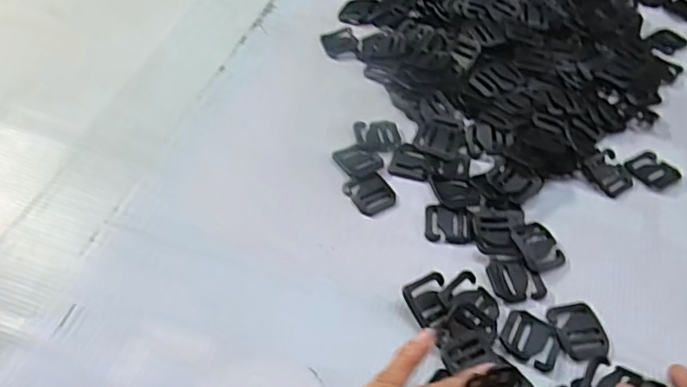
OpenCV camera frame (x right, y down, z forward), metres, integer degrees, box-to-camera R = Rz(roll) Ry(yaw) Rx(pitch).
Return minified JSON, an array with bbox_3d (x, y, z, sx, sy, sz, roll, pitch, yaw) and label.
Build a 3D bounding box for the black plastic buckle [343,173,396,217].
[{"bbox_3d":[0.020,-0.001,0.413,0.030,0.004,0.035,-27,55,-22],"label":"black plastic buckle"}]

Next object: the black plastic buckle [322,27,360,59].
[{"bbox_3d":[-0.003,-0.139,0.525,0.030,0.005,0.037,-14,51,-12],"label":"black plastic buckle"}]

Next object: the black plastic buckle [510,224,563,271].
[{"bbox_3d":[0.131,0.035,0.384,0.029,0.009,0.035,-18,52,-15],"label":"black plastic buckle"}]

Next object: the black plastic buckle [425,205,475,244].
[{"bbox_3d":[0.074,0.021,0.396,0.033,0.004,0.028,7,50,5],"label":"black plastic buckle"}]

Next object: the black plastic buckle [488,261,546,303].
[{"bbox_3d":[0.112,0.056,0.369,0.033,0.004,0.029,-4,50,-4],"label":"black plastic buckle"}]

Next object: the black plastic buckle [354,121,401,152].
[{"bbox_3d":[0.027,-0.046,0.451,0.035,0.004,0.032,-2,50,-3],"label":"black plastic buckle"}]

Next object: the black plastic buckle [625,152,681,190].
[{"bbox_3d":[0.236,-0.017,0.433,0.031,0.004,0.032,-24,54,-20],"label":"black plastic buckle"}]

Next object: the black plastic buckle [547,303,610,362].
[{"bbox_3d":[0.144,0.083,0.346,0.031,0.004,0.035,-12,51,-11],"label":"black plastic buckle"}]

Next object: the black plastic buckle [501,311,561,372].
[{"bbox_3d":[0.113,0.087,0.342,0.033,0.005,0.029,24,53,18],"label":"black plastic buckle"}]

